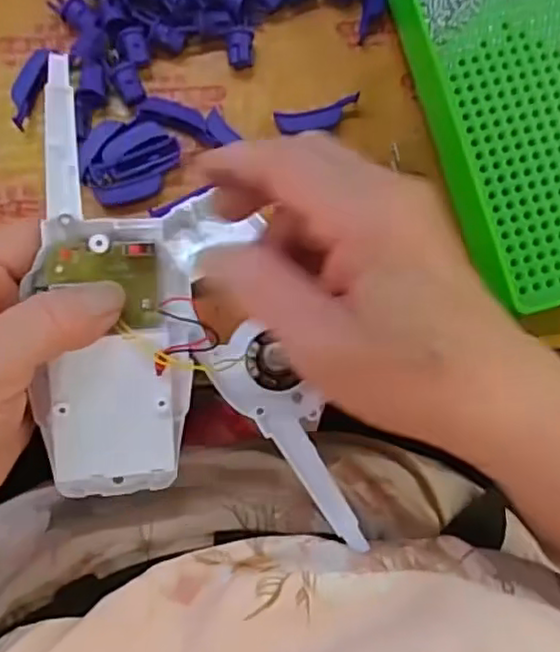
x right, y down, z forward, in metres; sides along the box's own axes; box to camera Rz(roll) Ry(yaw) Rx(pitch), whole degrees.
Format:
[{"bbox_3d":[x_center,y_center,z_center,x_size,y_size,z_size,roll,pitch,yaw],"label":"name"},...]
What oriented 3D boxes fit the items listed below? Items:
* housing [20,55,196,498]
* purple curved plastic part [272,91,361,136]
[{"bbox_3d":[-0.066,-0.013,0.260,0.060,0.022,0.161,-6,95,-5],"label":"housing"},{"bbox_3d":[0.020,-0.103,0.330,0.043,0.008,0.013,-14,83,-7],"label":"purple curved plastic part"}]

